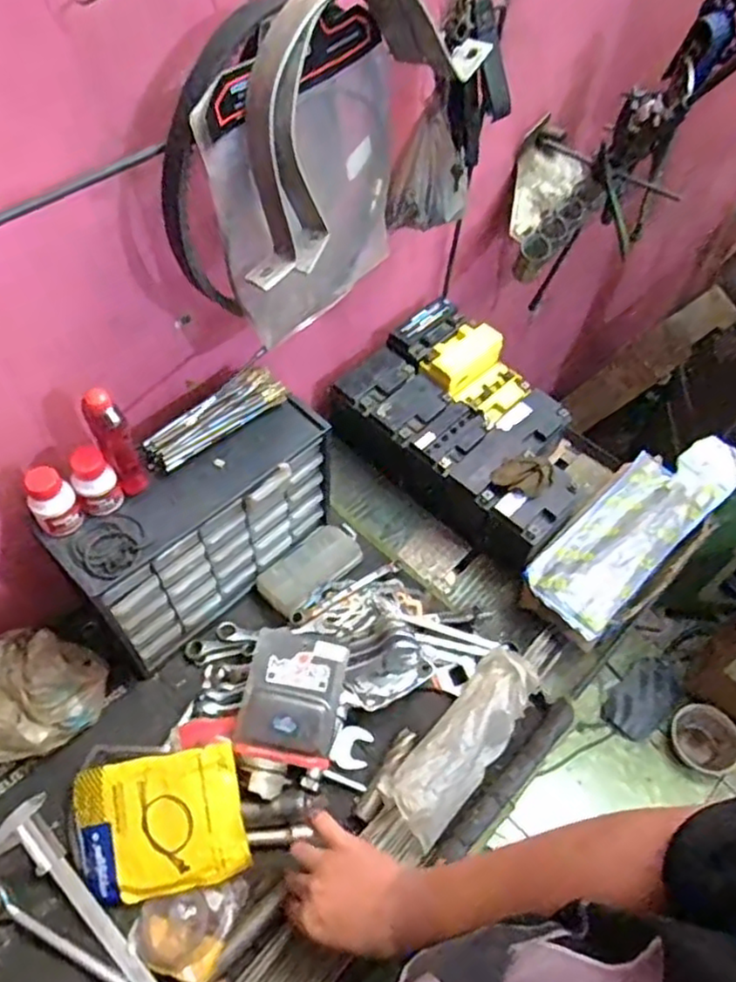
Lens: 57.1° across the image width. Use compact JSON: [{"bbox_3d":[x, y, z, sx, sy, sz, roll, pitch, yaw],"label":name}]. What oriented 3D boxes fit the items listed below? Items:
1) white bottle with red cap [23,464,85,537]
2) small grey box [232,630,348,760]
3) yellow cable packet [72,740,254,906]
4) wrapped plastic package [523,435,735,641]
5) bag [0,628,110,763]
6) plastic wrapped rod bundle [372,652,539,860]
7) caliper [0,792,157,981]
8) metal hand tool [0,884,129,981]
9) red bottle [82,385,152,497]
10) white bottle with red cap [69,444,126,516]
[{"bbox_3d":[-0.292,0.010,0.626,0.039,0.065,0.032,-30,62,-23],"label":"white bottle with red cap"},{"bbox_3d":[-0.081,0.218,0.740,0.106,0.042,0.136,7,54,1],"label":"small grey box"},{"bbox_3d":[-0.205,0.327,0.665,0.167,0.015,0.125,-14,75,3],"label":"yellow cable packet"},{"bbox_3d":[0.349,0.035,0.870,0.362,0.040,0.117,-36,64,-26],"label":"wrapped plastic package"},{"bbox_3d":[-0.363,0.218,0.711,0.129,0.078,0.126,11,54,4],"label":"bag"},{"bbox_3d":[0.102,0.267,0.720,0.078,0.070,0.204,38,60,21],"label":"plastic wrapped rod bundle"},{"bbox_3d":[-0.278,0.392,0.643,0.227,0.009,0.062,37,60,20],"label":"caliper"},{"bbox_3d":[-0.293,0.419,0.631,0.158,0.013,0.024,24,56,12],"label":"metal hand tool"},{"bbox_3d":[-0.235,-0.043,0.633,0.031,0.127,0.024,-22,59,-19],"label":"red bottle"},{"bbox_3d":[-0.262,-0.010,0.649,0.037,0.059,0.039,2,54,-3],"label":"white bottle with red cap"}]

